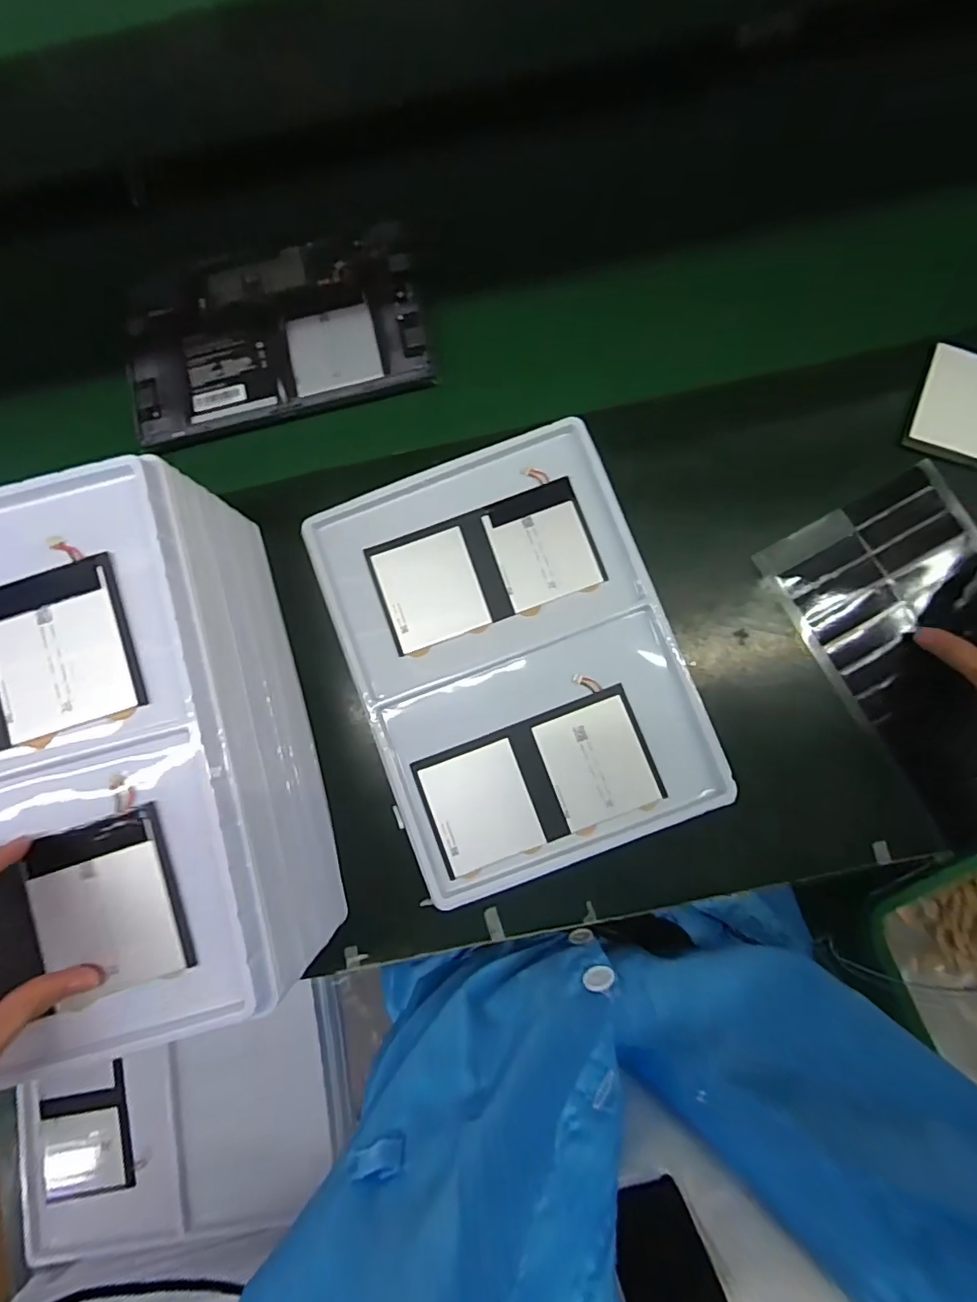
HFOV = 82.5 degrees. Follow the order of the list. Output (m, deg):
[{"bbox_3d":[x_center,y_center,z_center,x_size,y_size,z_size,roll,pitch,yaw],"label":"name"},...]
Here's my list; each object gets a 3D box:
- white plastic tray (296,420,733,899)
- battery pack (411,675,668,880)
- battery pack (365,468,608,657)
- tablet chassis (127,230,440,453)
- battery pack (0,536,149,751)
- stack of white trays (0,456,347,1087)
[{"bbox_3d":[0.017,0.001,0.436,0.241,0.016,0.327,-20,81,0],"label":"white plastic tray"},{"bbox_3d":[0.038,0.099,0.429,0.174,0.006,0.098,-25,81,-1],"label":"battery pack"},{"bbox_3d":[-0.003,-0.069,0.447,0.171,0.007,0.096,-22,81,0],"label":"battery pack"},{"bbox_3d":[-0.183,-0.270,0.479,0.253,0.012,0.154,-14,81,1],"label":"tablet chassis"},{"bbox_3d":[-0.290,0.012,0.318,0.172,0.006,0.096,-20,81,0],"label":"battery pack"},{"bbox_3d":[-0.270,0.077,0.371,0.245,0.141,0.319,-15,81,1],"label":"stack of white trays"}]

